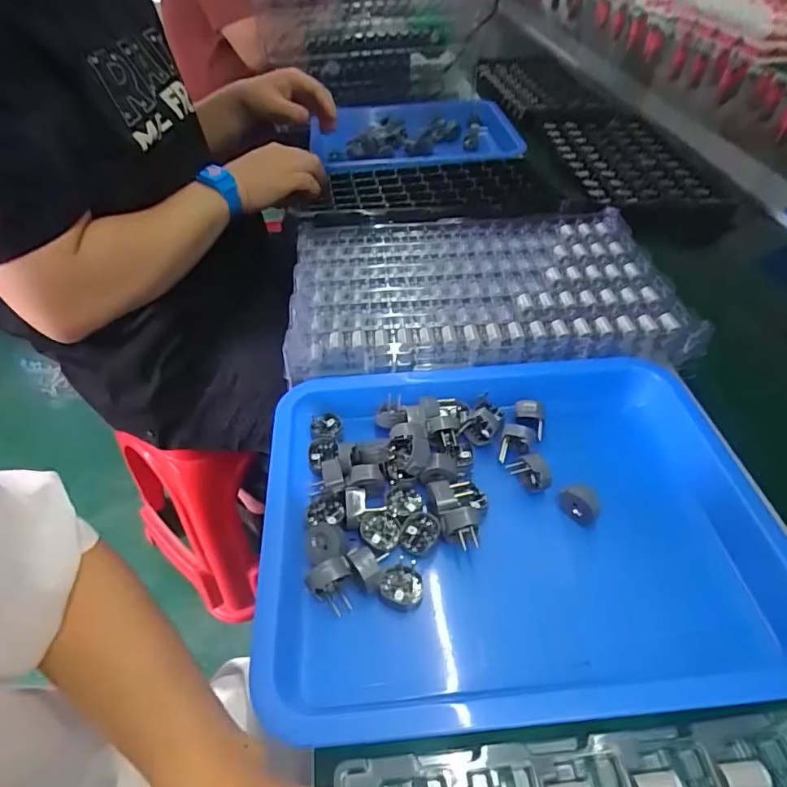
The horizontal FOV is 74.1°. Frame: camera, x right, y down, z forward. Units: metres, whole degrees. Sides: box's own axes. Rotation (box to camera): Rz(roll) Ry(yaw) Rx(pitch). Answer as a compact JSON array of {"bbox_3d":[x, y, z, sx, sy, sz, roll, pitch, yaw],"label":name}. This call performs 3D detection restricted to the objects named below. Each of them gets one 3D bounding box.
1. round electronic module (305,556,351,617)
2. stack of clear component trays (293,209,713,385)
[{"bbox_3d":[-0.039,0.122,0.330,0.027,0.023,0.026,-17,48,-16],"label":"round electronic module"},{"bbox_3d":[0.081,-0.108,0.528,0.359,0.032,0.238,-3,46,-4],"label":"stack of clear component trays"}]

